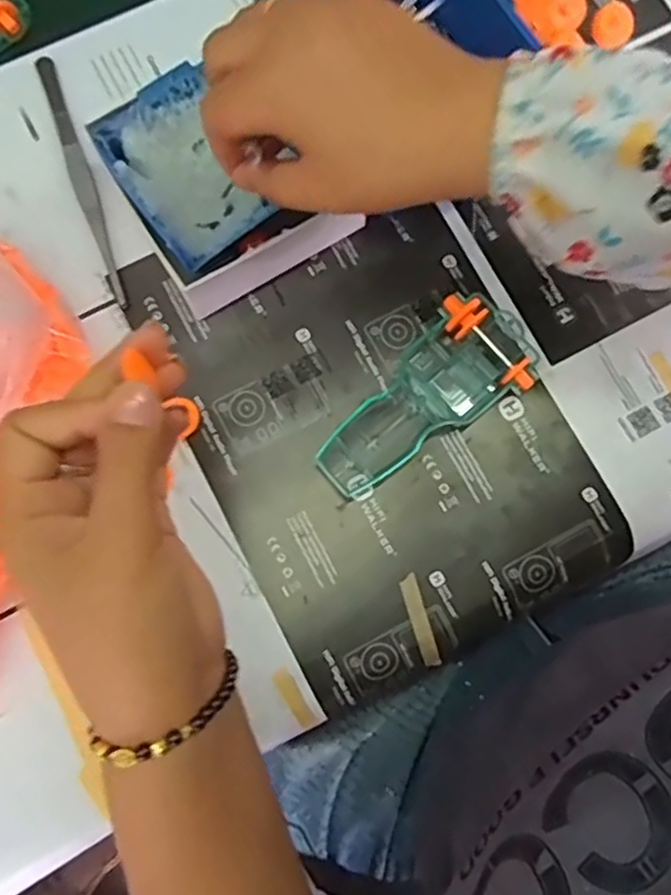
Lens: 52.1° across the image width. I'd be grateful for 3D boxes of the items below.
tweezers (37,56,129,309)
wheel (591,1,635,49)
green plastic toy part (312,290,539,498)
[{"bbox_3d":[-0.139,-0.149,0.375,0.012,0.010,0.155,-19,79,-5],"label":"tweezers"},{"bbox_3d":[0.161,-0.245,0.400,0.023,0.016,0.018,15,78,2],"label":"wheel"},{"bbox_3d":[0.049,-0.024,0.356,0.127,0.019,0.055,-44,82,-9],"label":"green plastic toy part"}]

